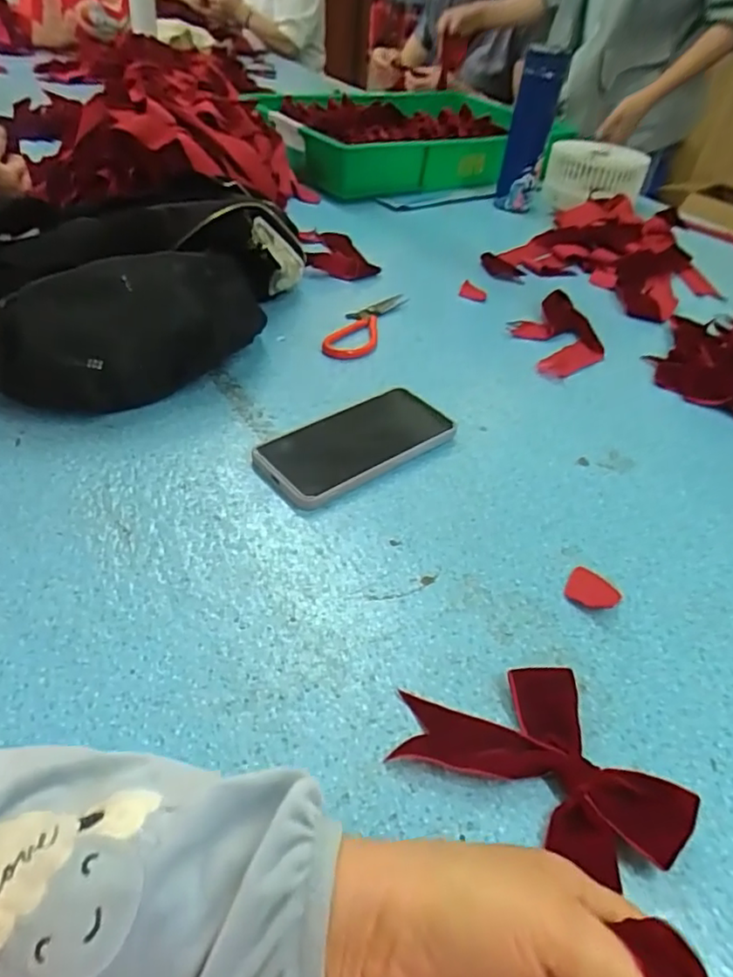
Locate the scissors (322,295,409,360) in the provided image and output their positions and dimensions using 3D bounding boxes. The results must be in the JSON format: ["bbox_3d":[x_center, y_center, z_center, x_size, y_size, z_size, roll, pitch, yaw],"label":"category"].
[{"bbox_3d":[-0.001,-0.181,0.673,0.046,0.009,0.159,17,43,11],"label":"scissors"}]

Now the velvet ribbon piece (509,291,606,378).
[{"bbox_3d":[0.215,-0.176,0.694,0.089,0.024,0.149,-4,43,-11],"label":"velvet ribbon piece"}]

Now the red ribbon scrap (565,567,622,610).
[{"bbox_3d":[0.155,0.070,0.418,0.033,0.004,0.032,4,42,-3],"label":"red ribbon scrap"}]

